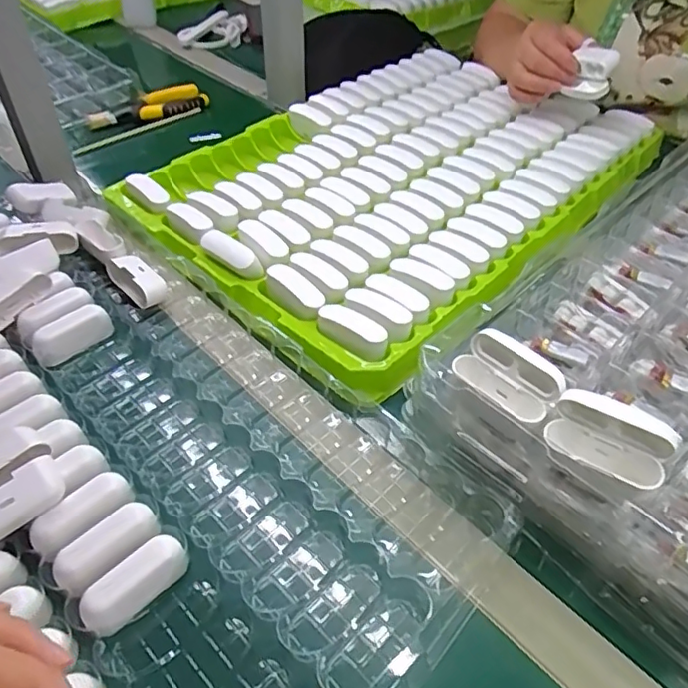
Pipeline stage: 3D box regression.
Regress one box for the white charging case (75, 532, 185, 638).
[{"bbox_3d":[-0.122,0.143,0.340,0.062,0.032,0.022,-37,54,-25],"label":"white charging case"}]

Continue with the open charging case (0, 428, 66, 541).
[{"bbox_3d":[-0.214,0.084,0.355,0.064,0.021,0.063,-31,54,-27],"label":"open charging case"}]

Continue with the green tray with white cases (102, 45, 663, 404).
[{"bbox_3d":[0.064,-0.203,0.663,0.405,0.046,0.570,34,54,27],"label":"green tray with white cases"}]

